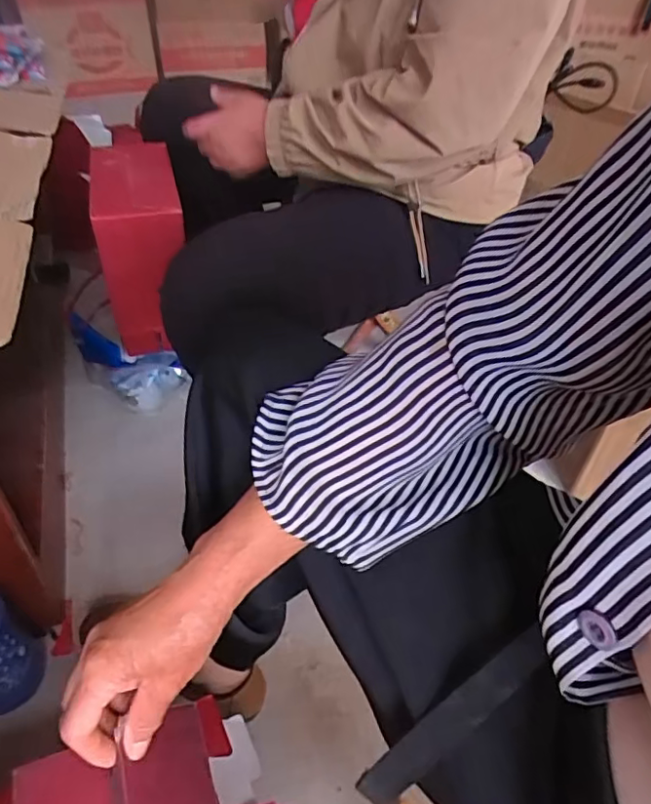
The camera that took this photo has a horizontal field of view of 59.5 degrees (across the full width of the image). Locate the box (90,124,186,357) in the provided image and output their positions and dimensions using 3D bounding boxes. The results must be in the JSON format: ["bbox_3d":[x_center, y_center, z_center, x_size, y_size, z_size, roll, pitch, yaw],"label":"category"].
[{"bbox_3d":[-0.290,-0.247,0.916,0.116,0.241,0.243,-9,45,-14],"label":"box"}]

